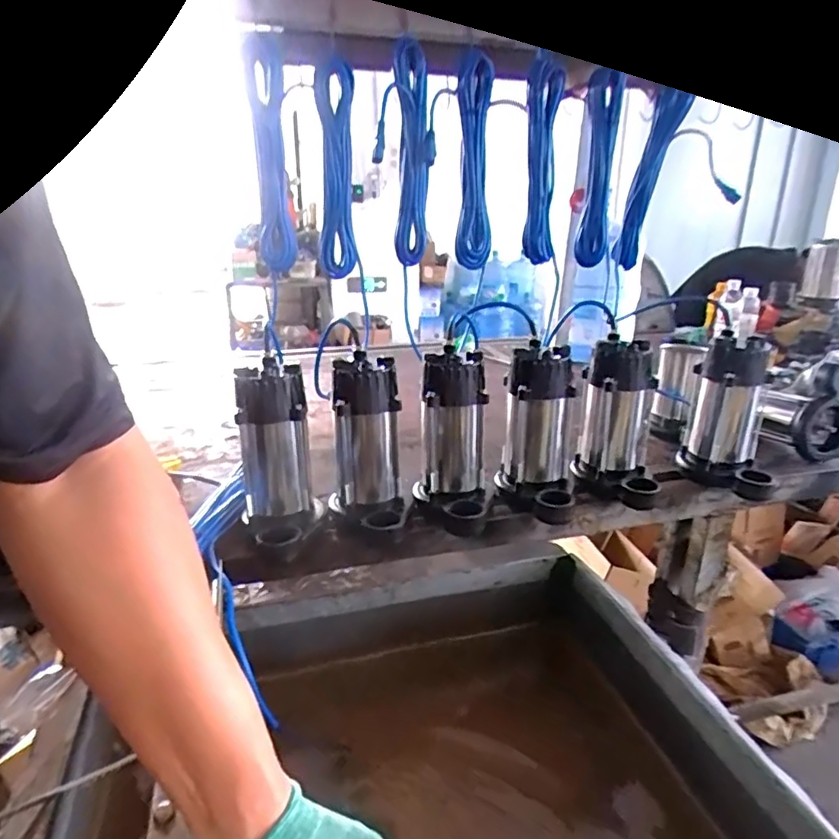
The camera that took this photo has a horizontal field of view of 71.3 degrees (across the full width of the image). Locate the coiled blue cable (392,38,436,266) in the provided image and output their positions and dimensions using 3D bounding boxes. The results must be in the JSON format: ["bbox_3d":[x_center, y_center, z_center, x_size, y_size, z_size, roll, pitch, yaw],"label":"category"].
[{"bbox_3d":[-0.010,-0.462,1.034,0.055,0.359,0.098,-4,20,-10],"label":"coiled blue cable"}]

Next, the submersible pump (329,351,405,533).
[{"bbox_3d":[-0.071,0.029,0.816,0.103,0.216,0.124,-2,20,-5],"label":"submersible pump"}]

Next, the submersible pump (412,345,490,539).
[{"bbox_3d":[0.046,0.031,0.846,0.109,0.240,0.121,4,20,11],"label":"submersible pump"}]

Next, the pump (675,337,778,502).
[{"bbox_3d":[0.509,-0.008,0.941,0.149,0.234,0.090,16,25,37],"label":"pump"}]

